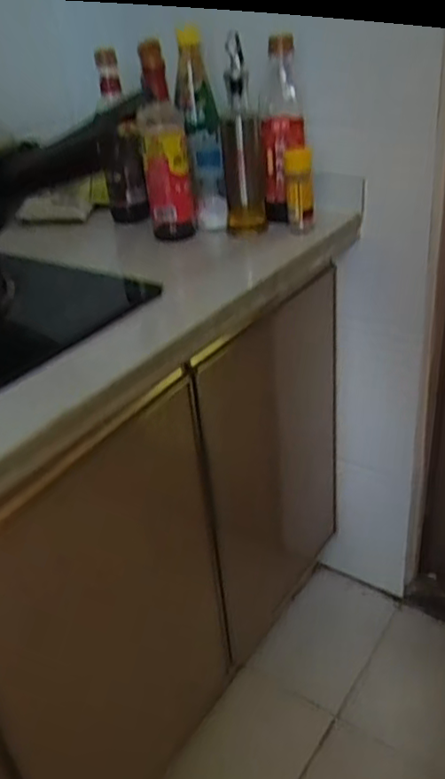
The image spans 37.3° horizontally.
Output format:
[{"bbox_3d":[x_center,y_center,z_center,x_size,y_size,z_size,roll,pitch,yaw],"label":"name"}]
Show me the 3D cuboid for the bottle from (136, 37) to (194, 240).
[{"bbox_3d":[-0.079,-0.334,0.902,0.064,0.243,0.077,-5,32,0],"label":"bottle"}]

